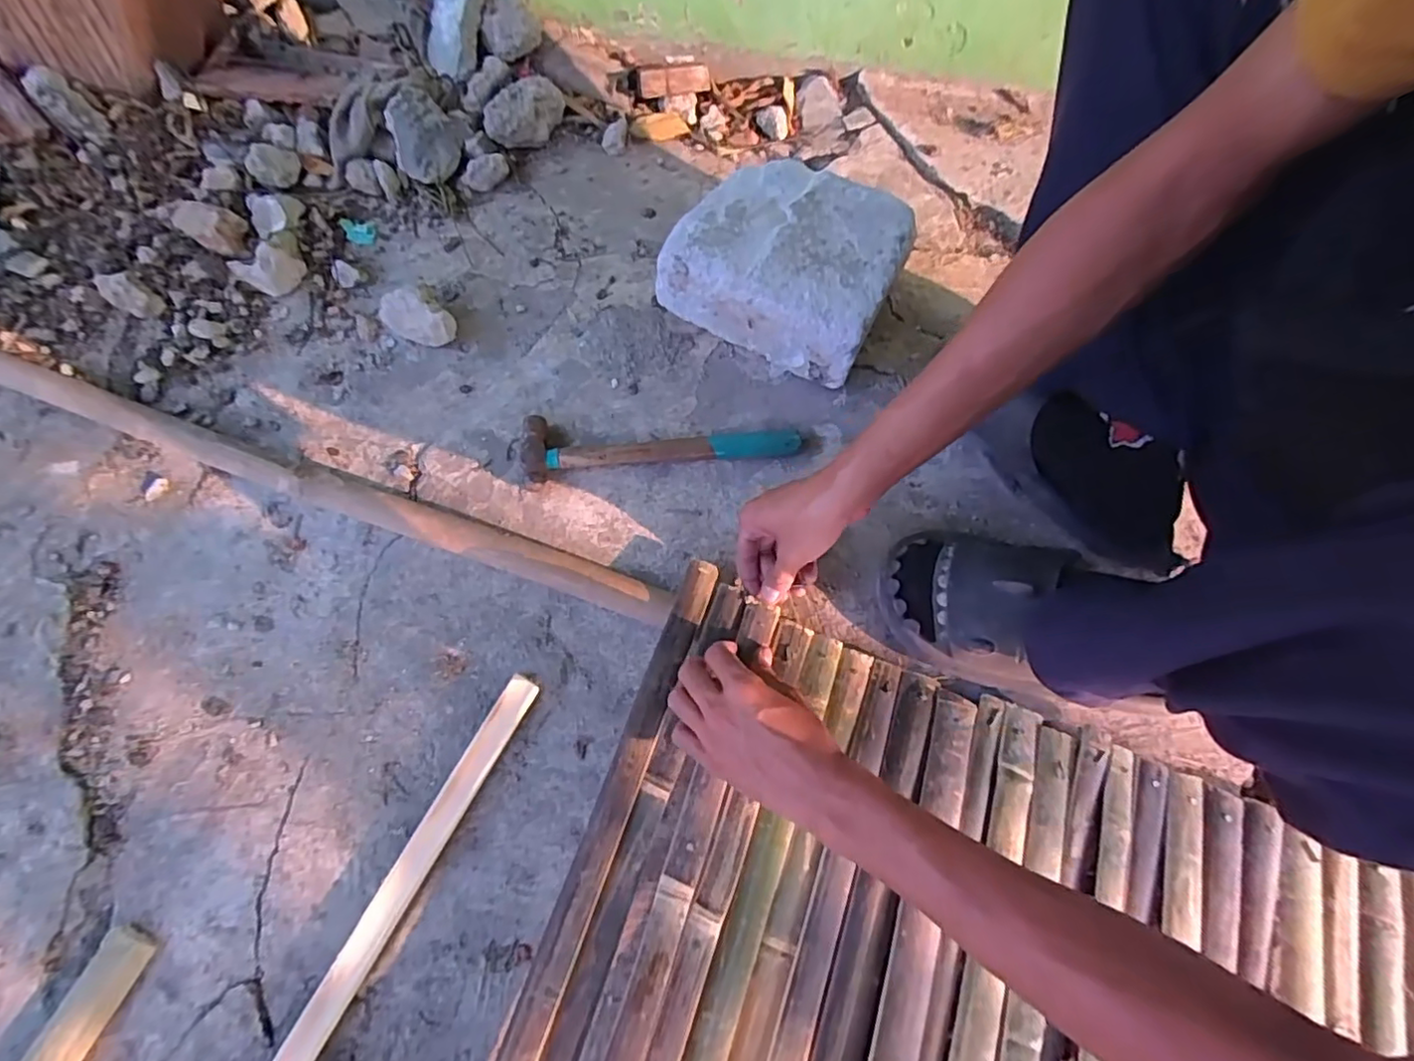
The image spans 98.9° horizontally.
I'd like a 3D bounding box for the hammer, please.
[{"bbox_3d":[-0.044,-0.086,0.614,0.273,0.023,0.064,-3,70,-2],"label":"hammer"}]

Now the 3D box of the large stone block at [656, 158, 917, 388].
[{"bbox_3d":[0.090,-0.280,0.642,0.218,0.102,0.183,28,72,11],"label":"large stone block"}]

